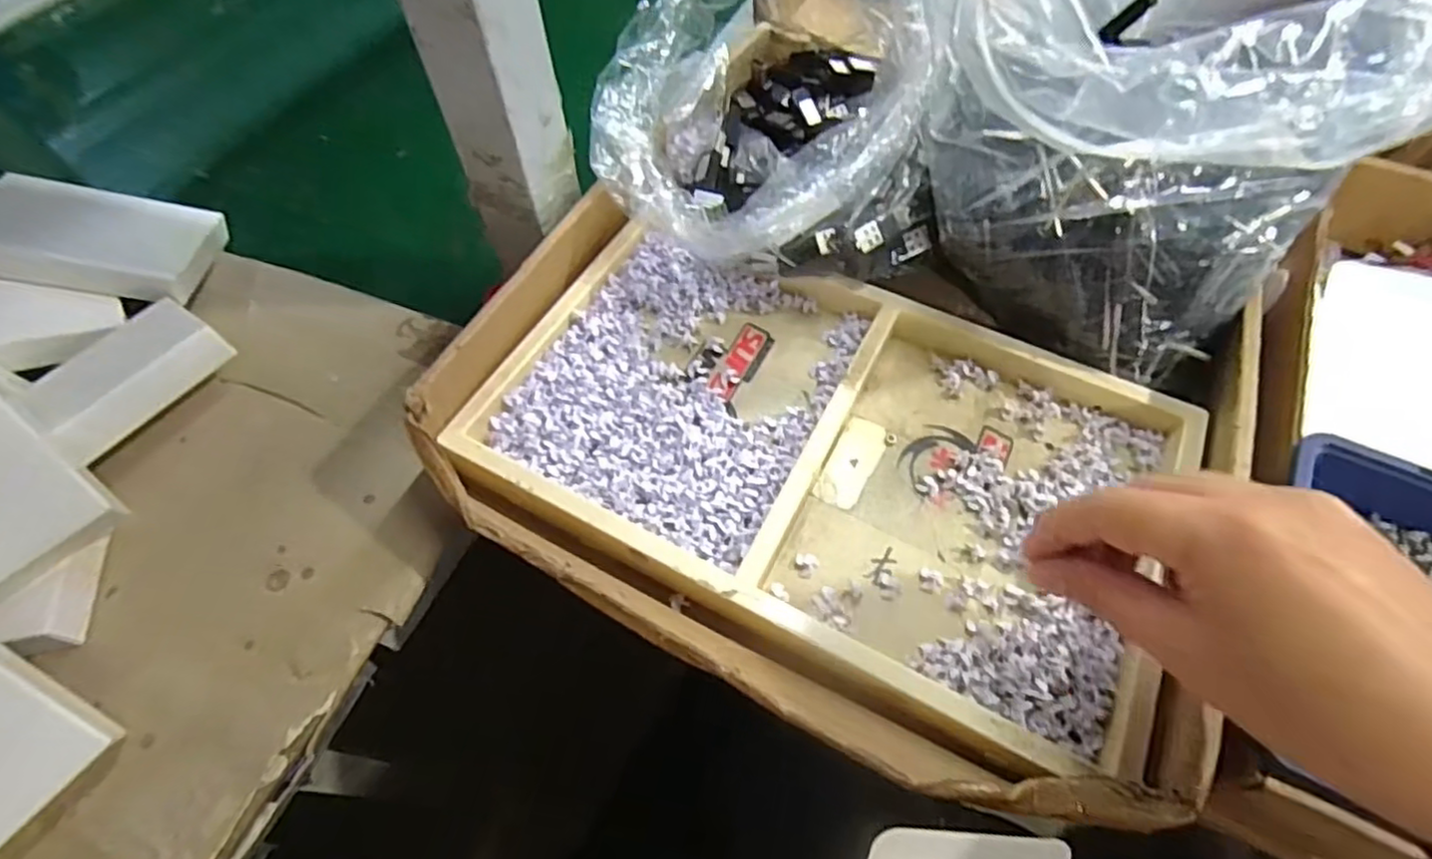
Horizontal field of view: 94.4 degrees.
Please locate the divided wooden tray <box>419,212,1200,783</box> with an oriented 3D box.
[{"bbox_3d":[0.052,0.005,0.328,0.313,0.030,0.192,23,63,16],"label":"divided wooden tray"}]

